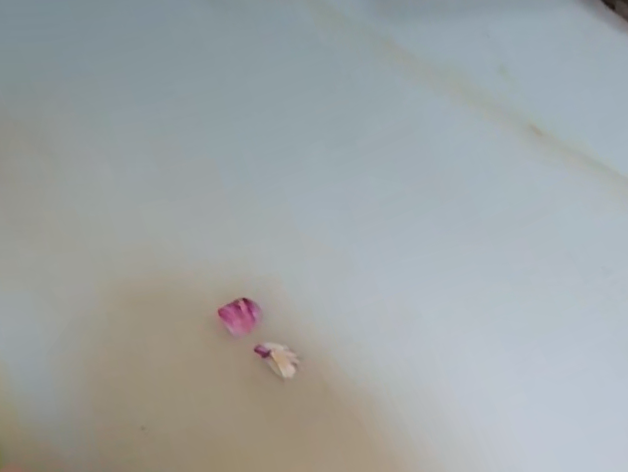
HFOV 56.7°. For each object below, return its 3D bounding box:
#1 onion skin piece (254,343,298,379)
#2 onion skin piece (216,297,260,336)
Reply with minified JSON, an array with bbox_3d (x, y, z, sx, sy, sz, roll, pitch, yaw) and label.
[{"bbox_3d":[-0.037,0.125,0.597,0.045,0.017,0.027,38,57,24],"label":"onion skin piece"},{"bbox_3d":[-0.076,0.085,0.619,0.042,0.005,0.039,2,50,-3],"label":"onion skin piece"}]

